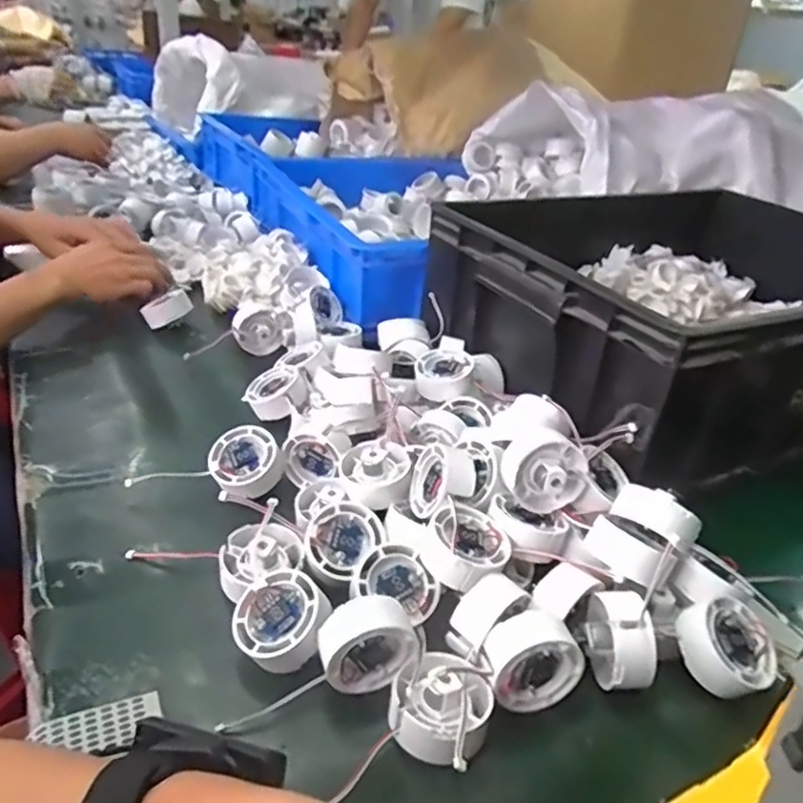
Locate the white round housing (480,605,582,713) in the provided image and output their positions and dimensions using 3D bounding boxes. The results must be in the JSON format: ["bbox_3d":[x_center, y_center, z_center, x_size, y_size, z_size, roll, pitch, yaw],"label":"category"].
[{"bbox_3d":[0.075,0.147,0.372,0.053,0.046,0.032,-1,31,-9],"label":"white round housing"}]

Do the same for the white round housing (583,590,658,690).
[{"bbox_3d":[0.126,0.140,0.382,0.025,0.051,0.052,-4,32,-15],"label":"white round housing"}]

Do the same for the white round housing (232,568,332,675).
[{"bbox_3d":[-0.071,0.129,0.389,0.052,0.020,0.054,-14,48,16],"label":"white round housing"}]

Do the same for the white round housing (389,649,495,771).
[{"bbox_3d":[0.023,0.161,0.350,0.058,0.031,0.053,4,31,-2],"label":"white round housing"}]

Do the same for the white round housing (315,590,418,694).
[{"bbox_3d":[-0.021,0.139,0.375,0.053,0.047,0.027,-6,33,-18],"label":"white round housing"}]

